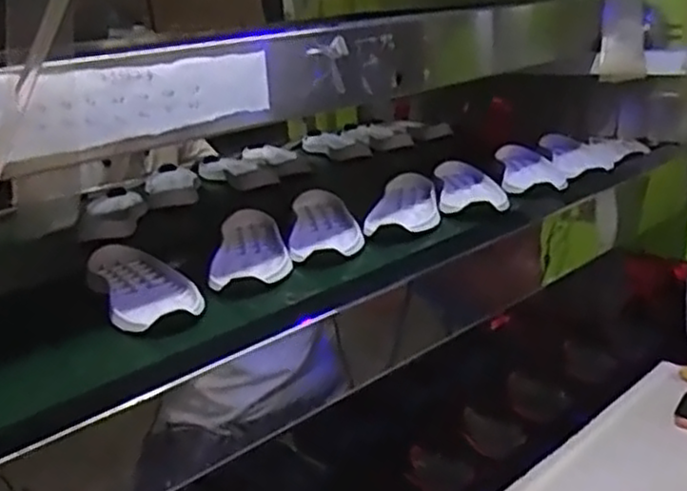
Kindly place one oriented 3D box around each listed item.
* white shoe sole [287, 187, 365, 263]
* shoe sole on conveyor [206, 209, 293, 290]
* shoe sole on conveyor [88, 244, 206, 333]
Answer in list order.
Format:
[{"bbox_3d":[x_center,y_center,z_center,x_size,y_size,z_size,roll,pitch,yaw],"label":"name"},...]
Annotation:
[{"bbox_3d":[-0.021,-0.031,0.873,0.081,0.019,0.219,-6,19,1],"label":"white shoe sole"},{"bbox_3d":[-0.099,0.000,0.816,0.080,0.027,0.190,-6,19,0],"label":"shoe sole on conveyor"},{"bbox_3d":[-0.199,0.037,0.732,0.080,0.027,0.200,-14,20,-22],"label":"shoe sole on conveyor"}]

